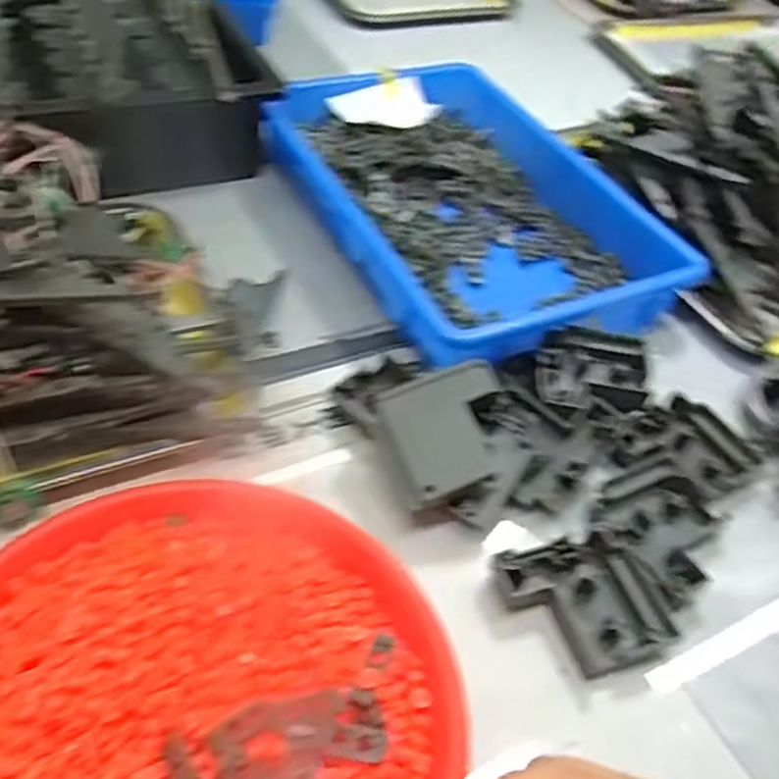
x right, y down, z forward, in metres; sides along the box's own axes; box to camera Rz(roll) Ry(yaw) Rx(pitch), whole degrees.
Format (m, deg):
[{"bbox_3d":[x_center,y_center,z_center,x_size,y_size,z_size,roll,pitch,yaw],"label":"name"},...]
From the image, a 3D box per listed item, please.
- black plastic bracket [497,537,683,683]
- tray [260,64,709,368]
[{"bbox_3d":[0.109,0.121,0.423,0.081,0.014,0.073,-8,49,-17],"label":"black plastic bracket"},{"bbox_3d":[0.054,-0.166,0.656,0.241,0.065,0.372,-18,53,-25],"label":"tray"}]

